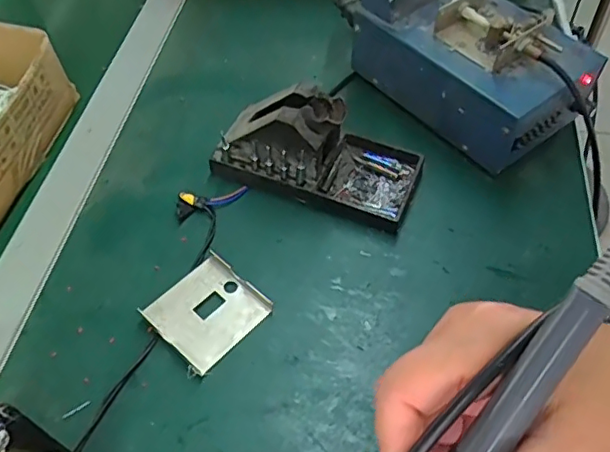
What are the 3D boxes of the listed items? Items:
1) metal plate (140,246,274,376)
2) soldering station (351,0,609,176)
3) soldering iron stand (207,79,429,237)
[{"bbox_3d":[-0.067,0.058,0.392,0.066,0.011,0.067,36,61,24],"label":"metal plate"},{"bbox_3d":[0.145,-0.169,0.483,0.132,0.126,0.213,-31,58,-20],"label":"soldering station"},{"bbox_3d":[0.010,-0.065,0.445,0.156,0.070,0.077,18,55,14],"label":"soldering iron stand"}]

